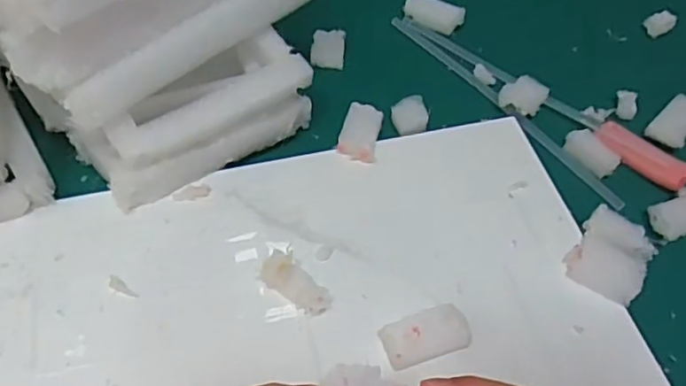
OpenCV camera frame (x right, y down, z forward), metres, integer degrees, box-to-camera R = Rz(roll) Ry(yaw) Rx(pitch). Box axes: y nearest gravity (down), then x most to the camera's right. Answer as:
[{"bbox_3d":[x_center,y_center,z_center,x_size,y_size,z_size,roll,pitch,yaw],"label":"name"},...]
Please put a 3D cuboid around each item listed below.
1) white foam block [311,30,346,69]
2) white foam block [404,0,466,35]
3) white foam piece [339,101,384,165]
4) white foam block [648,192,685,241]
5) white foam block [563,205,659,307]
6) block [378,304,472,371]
[{"bbox_3d":[-0.013,-0.132,0.566,0.030,0.008,0.043,5,55,0],"label":"white foam block"},{"bbox_3d":[0.086,-0.172,0.590,0.057,0.016,0.023,23,57,12],"label":"white foam block"},{"bbox_3d":[0.014,-0.049,0.496,0.029,0.012,0.051,9,55,3],"label":"white foam piece"},{"bbox_3d":[0.250,0.016,0.456,0.042,0.015,0.030,-17,58,-15],"label":"white foam block"},{"bbox_3d":[0.185,0.044,0.428,0.047,0.022,0.054,29,58,16],"label":"white foam block"},{"bbox_3d":[0.054,0.090,0.393,0.054,0.017,0.032,-14,57,-13],"label":"block"}]

